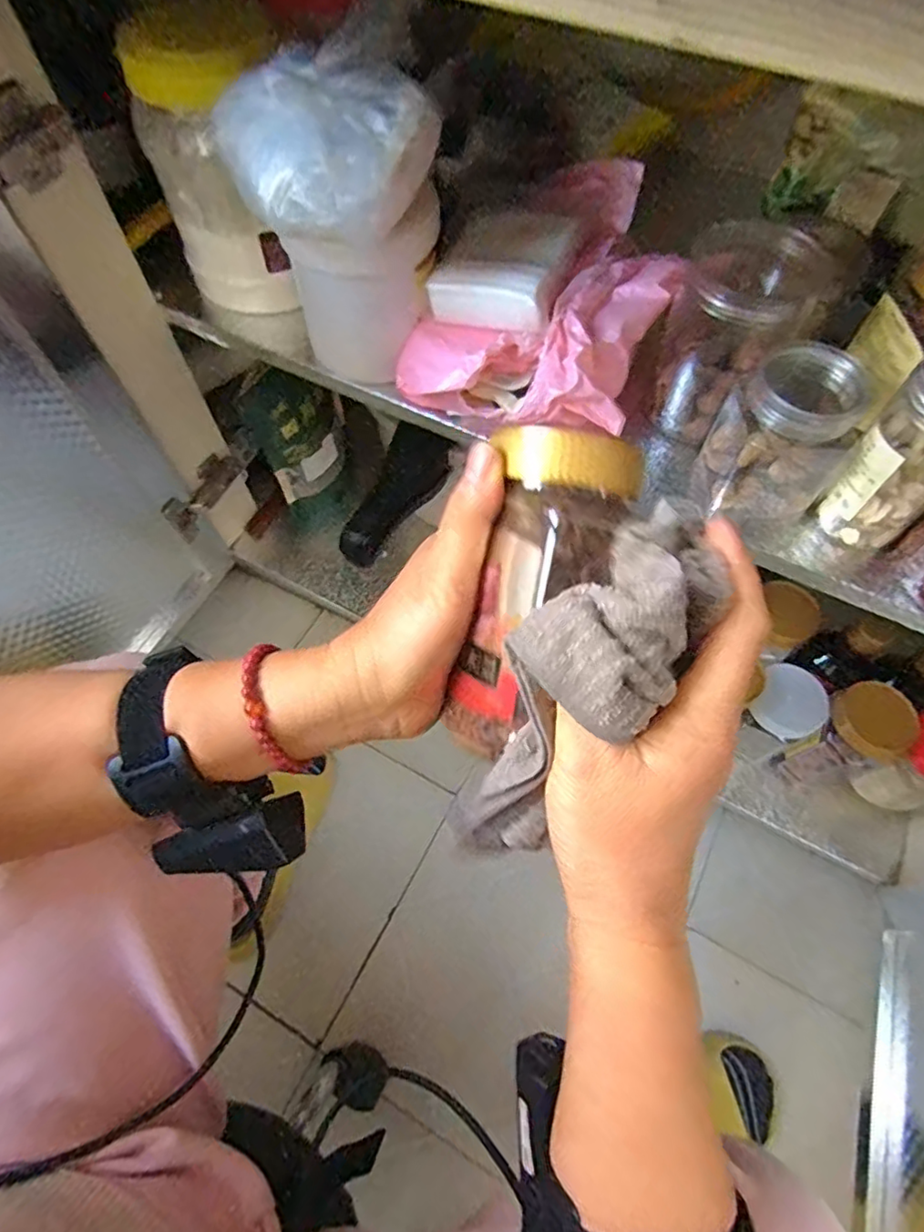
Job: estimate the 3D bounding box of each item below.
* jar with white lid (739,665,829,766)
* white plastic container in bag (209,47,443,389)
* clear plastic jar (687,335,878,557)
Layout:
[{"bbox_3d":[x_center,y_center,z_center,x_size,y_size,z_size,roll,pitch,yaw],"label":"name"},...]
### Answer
[{"bbox_3d":[0.314,0.104,0.614,0.059,0.118,0.062,0,64,0],"label":"jar with white lid"},{"bbox_3d":[-0.077,-0.254,0.413,0.096,0.179,0.110,29,68,14],"label":"white plastic container in bag"},{"bbox_3d":[0.210,-0.116,0.404,0.082,0.101,0.076,0,64,0],"label":"clear plastic jar"}]

